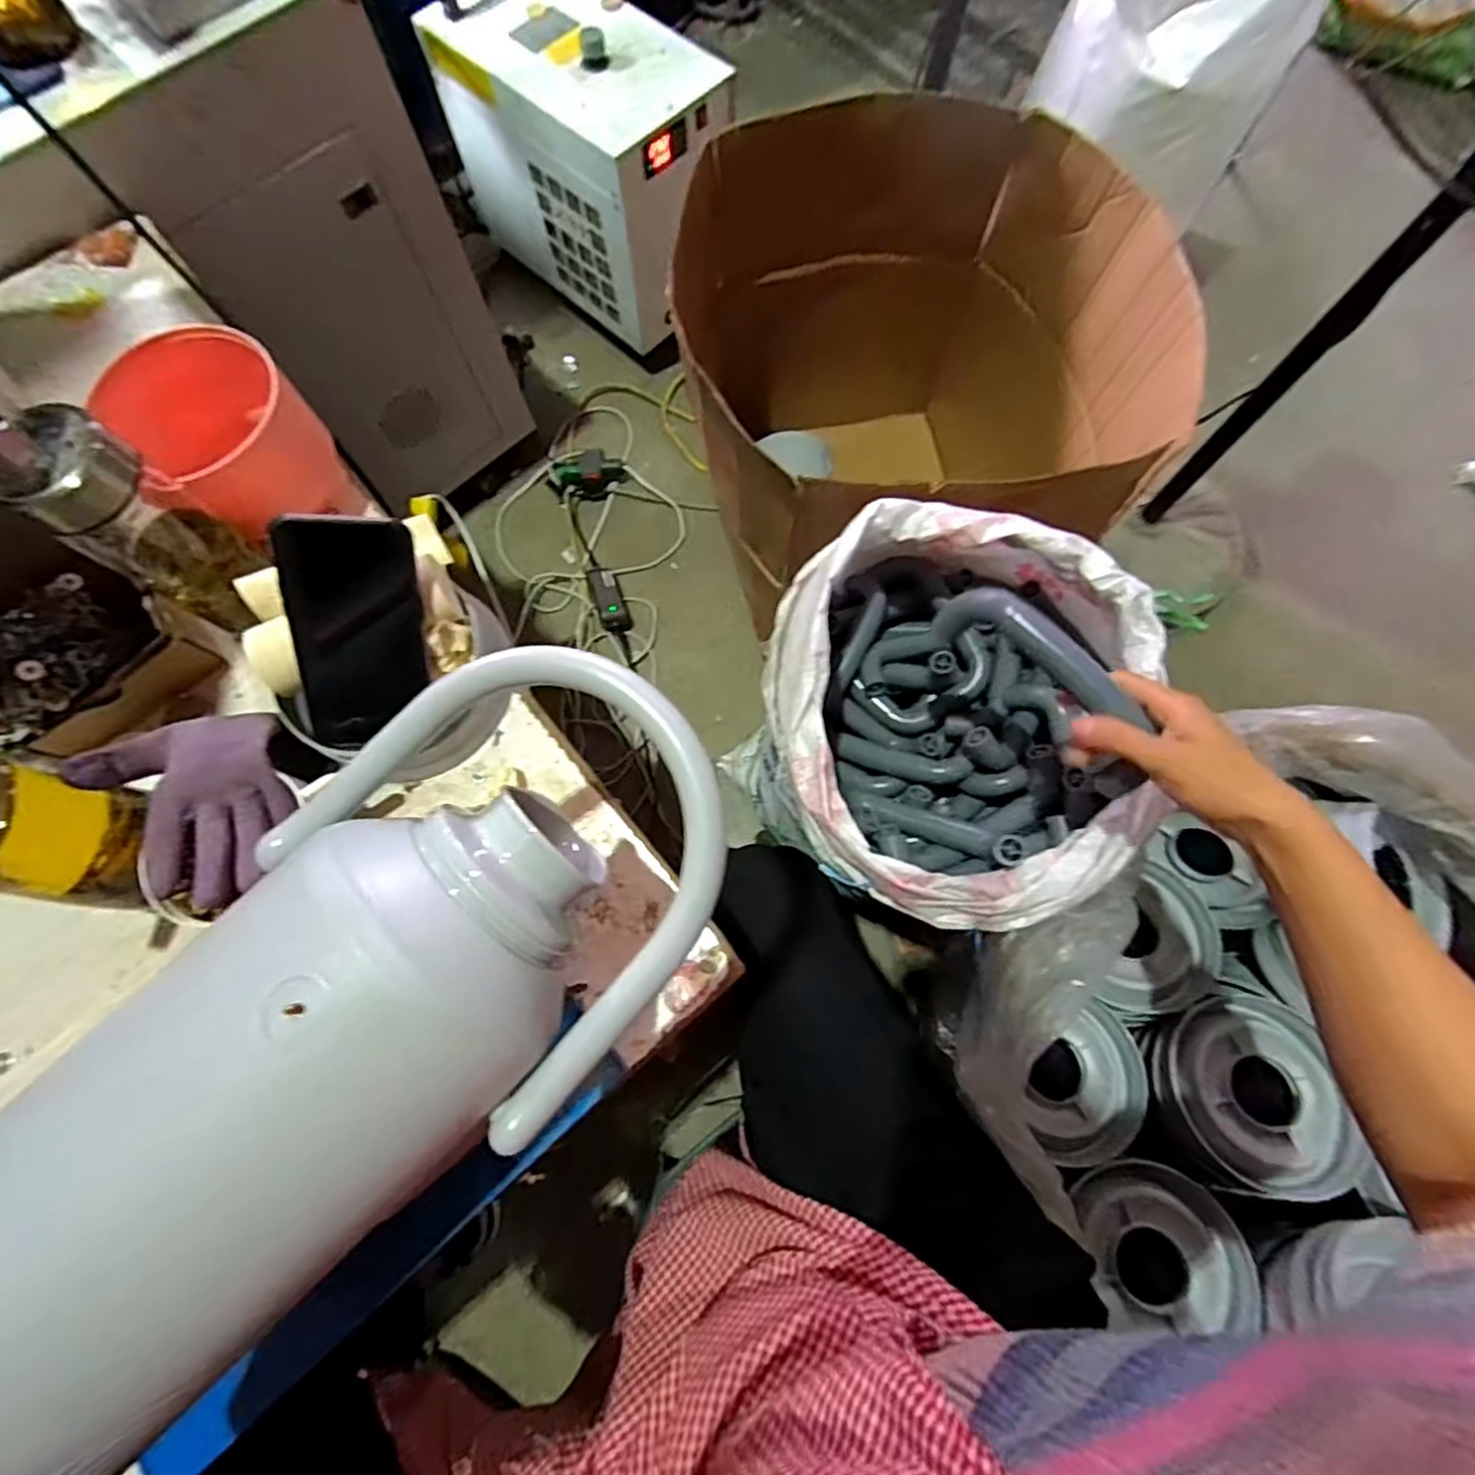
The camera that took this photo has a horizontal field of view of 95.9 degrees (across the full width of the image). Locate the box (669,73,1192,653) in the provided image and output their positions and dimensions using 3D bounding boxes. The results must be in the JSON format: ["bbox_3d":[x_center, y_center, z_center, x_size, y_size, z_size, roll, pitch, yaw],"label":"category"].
[{"bbox_3d":[0.243,-0.522,1.071,0.577,0.552,0.672,-5,74,-1],"label":"box"}]

